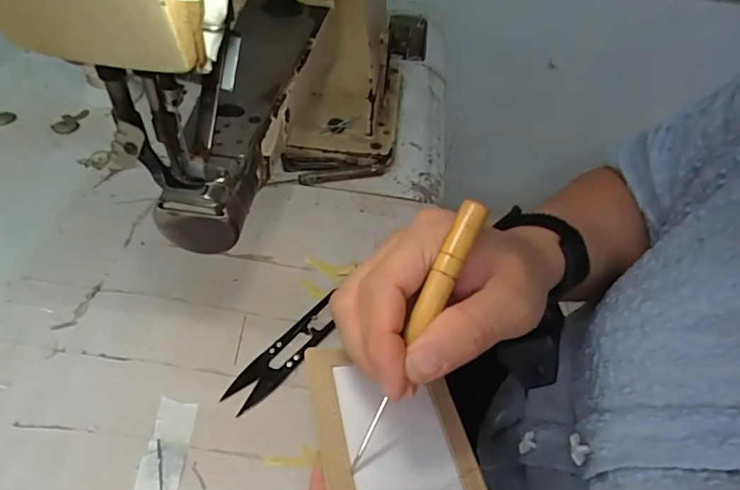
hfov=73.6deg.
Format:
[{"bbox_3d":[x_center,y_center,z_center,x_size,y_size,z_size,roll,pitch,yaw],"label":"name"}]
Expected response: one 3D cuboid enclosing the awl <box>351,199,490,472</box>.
[{"bbox_3d":[0.019,0.036,0.205,0.011,0.008,0.118,25,89,16],"label":"awl"}]

